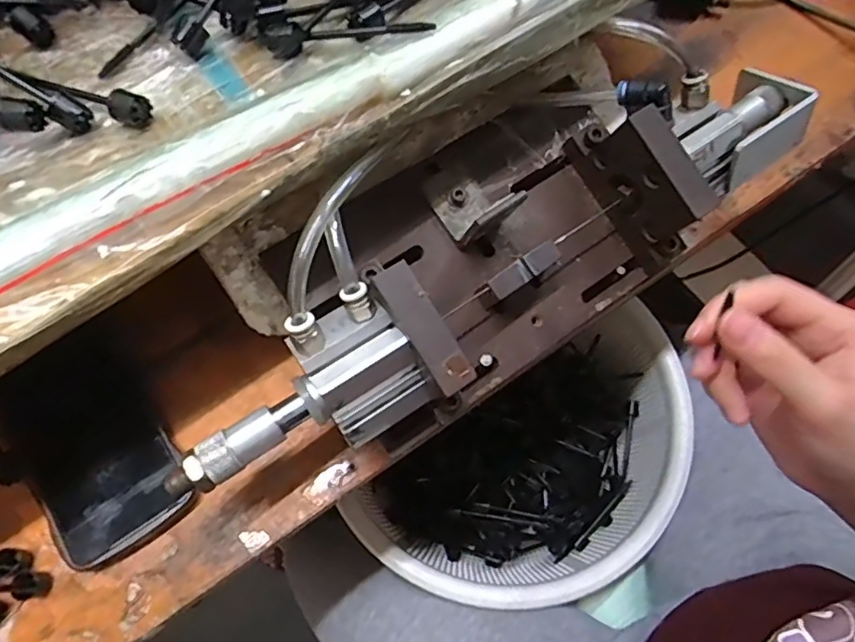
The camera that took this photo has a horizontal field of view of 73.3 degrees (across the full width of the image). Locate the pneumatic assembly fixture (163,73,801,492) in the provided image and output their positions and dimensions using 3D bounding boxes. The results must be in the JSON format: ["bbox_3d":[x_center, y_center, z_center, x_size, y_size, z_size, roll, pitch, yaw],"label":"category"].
[{"bbox_3d":[0.046,-0.051,0.350,0.430,0.089,0.127,-34,71,-14],"label":"pneumatic assembly fixture"}]

